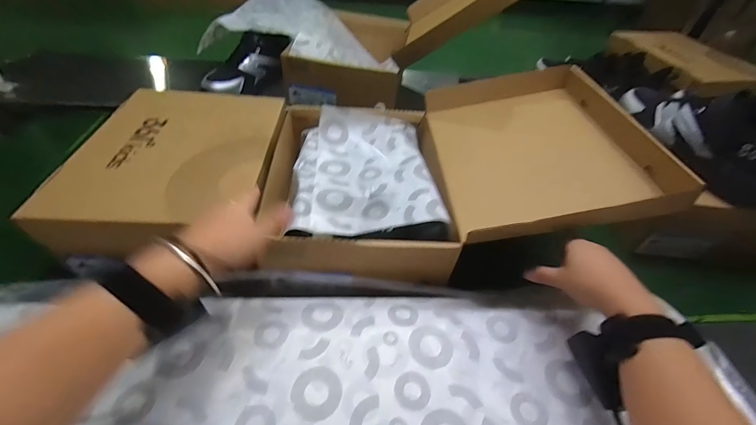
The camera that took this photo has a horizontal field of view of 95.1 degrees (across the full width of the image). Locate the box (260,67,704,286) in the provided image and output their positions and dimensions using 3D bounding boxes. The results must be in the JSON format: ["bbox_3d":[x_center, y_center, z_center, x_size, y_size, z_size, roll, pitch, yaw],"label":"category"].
[{"bbox_3d":[0.086,-0.061,0.504,0.471,0.136,0.295,3,40,-3],"label":"box"}]

